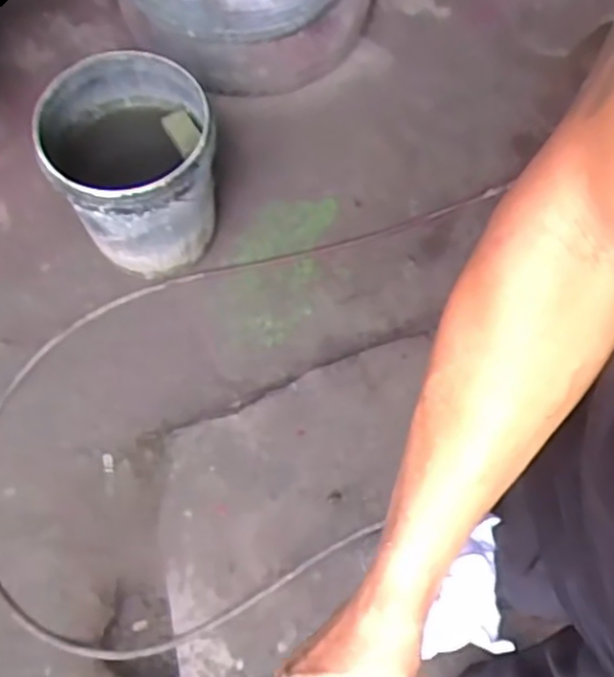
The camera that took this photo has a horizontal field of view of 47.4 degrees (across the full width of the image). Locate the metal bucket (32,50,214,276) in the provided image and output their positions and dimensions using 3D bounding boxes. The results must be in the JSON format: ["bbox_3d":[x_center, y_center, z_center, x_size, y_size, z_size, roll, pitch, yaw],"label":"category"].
[{"bbox_3d":[-0.326,-0.319,1.365,0.285,0.334,0.291,0,69,0],"label":"metal bucket"}]

